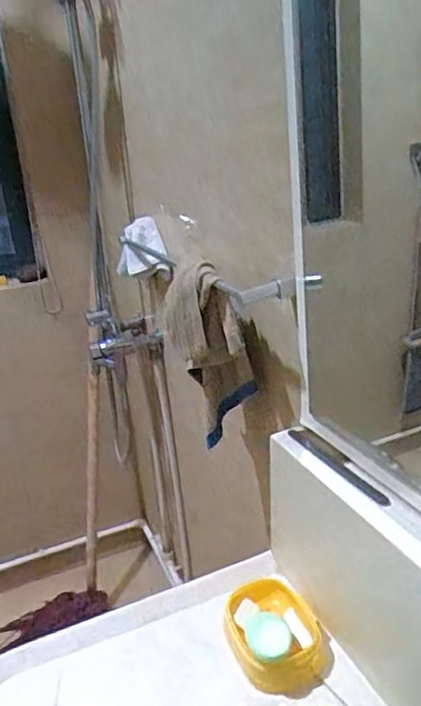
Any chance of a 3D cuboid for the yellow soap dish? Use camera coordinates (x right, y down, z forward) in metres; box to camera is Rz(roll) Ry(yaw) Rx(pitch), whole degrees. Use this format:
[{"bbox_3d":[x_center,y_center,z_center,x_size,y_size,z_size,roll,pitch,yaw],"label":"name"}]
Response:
[{"bbox_3d":[0.072,0.315,0.675,0.097,0.042,0.130,-12,22,-16],"label":"yellow soap dish"}]

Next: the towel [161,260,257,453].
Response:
[{"bbox_3d":[-0.001,0.009,0.864,0.135,0.261,0.058,11,27,37],"label":"towel"}]

